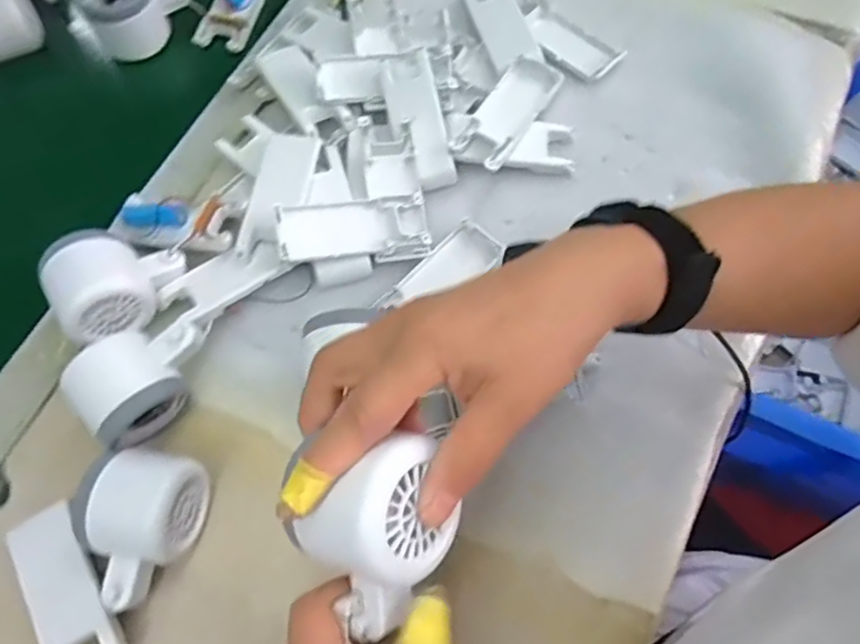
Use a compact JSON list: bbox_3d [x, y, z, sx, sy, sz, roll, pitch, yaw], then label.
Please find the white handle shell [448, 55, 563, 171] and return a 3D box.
[{"bbox_3d":[0.059,-0.159,0.482,0.040,0.017,0.102,29,71,13],"label":"white handle shell"}]

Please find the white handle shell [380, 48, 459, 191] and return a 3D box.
[{"bbox_3d":[-0.007,-0.151,0.474,0.037,0.012,0.104,-17,84,-4],"label":"white handle shell"}]

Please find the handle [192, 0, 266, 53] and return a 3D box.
[{"bbox_3d":[-0.166,-0.280,0.554,0.041,0.018,0.105,14,68,7],"label":"handle"}]

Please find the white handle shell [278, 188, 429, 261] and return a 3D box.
[{"bbox_3d":[-0.052,-0.066,0.442,0.104,0.019,0.037,-9,68,-15],"label":"white handle shell"}]

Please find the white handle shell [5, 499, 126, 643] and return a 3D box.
[{"bbox_3d":[-0.214,0.157,0.373,0.041,0.013,0.102,-34,70,-12],"label":"white handle shell"}]

